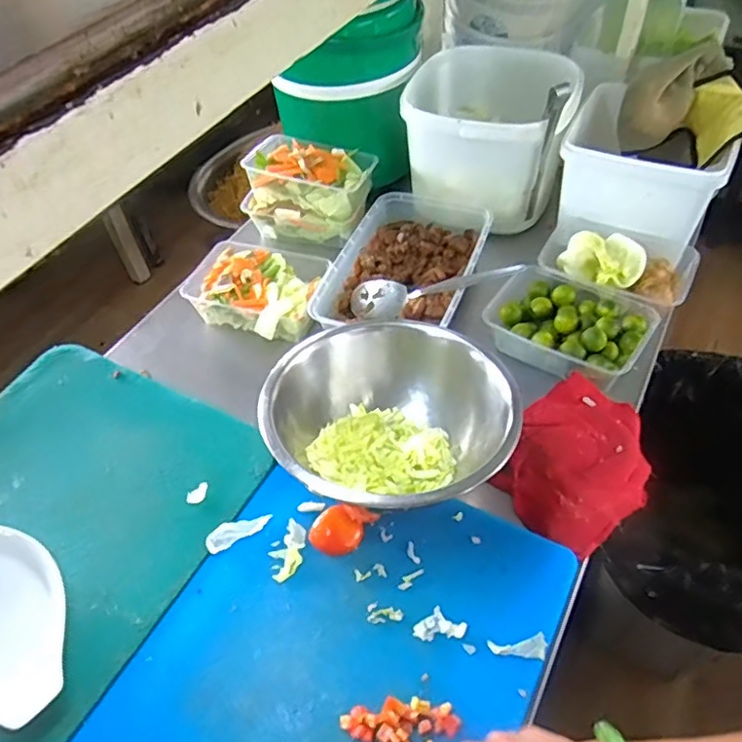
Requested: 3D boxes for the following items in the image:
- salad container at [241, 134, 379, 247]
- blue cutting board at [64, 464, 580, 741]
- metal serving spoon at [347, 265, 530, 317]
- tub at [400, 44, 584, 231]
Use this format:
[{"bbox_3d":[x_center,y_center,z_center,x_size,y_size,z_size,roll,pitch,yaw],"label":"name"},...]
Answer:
[{"bbox_3d":[-0.085,-0.267,0.897,0.173,0.101,0.112,10,51,14],"label":"salad container"},{"bbox_3d":[-0.052,0.264,0.476,0.297,0.021,0.425,22,57,20],"label":"blue cutting board"},{"bbox_3d":[0.074,-0.099,0.731,0.205,0.025,0.045,-11,50,17],"label":"metal serving spoon"},{"bbox_3d":[0.174,-0.347,0.859,0.218,0.158,0.223,19,53,20],"label":"tub"}]

